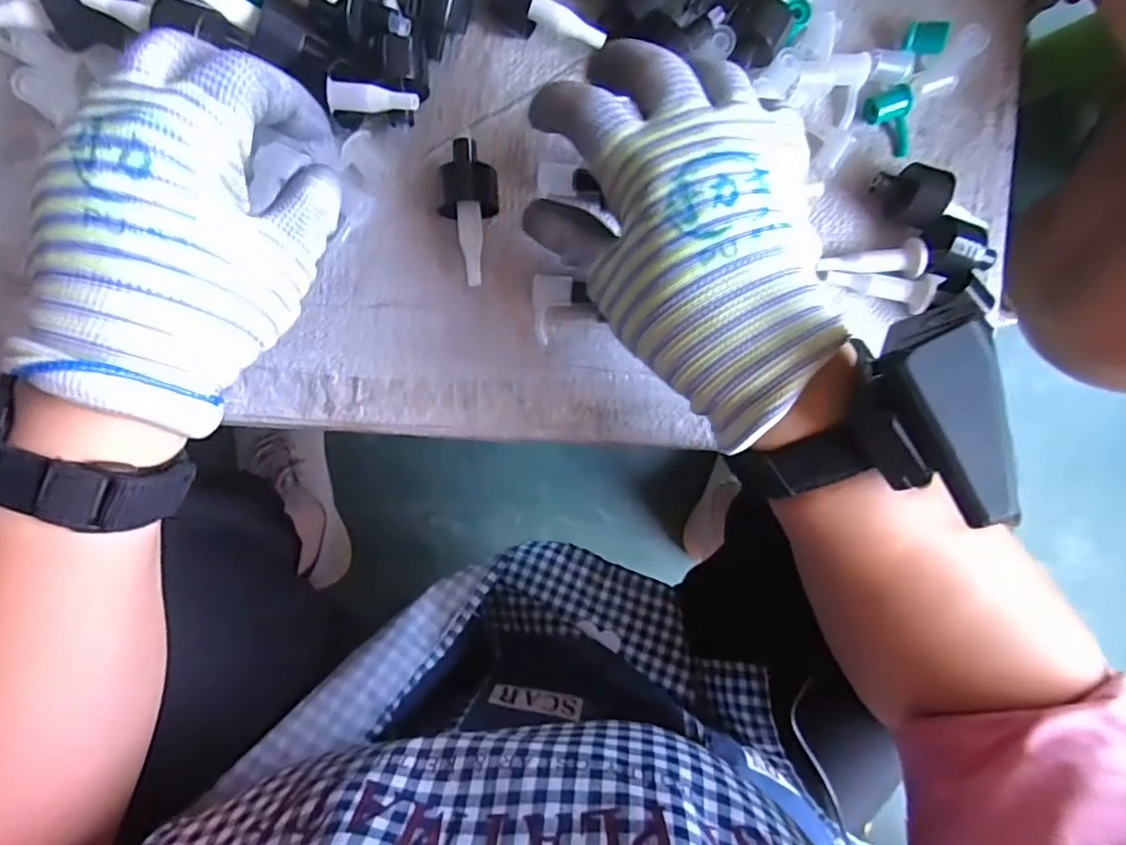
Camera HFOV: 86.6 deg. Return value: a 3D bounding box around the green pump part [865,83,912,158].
[{"bbox_3d":[0.184,-0.168,0.334,0.023,0.012,0.036,-14,95,-5],"label":"green pump part"}]

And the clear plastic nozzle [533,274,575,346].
[{"bbox_3d":[-0.007,-0.059,0.317,0.020,0.004,0.037,3,121,-6],"label":"clear plastic nozzle"}]

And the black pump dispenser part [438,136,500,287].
[{"bbox_3d":[-0.048,-0.107,0.307,0.028,0.020,0.070,3,93,-6],"label":"black pump dispenser part"}]

